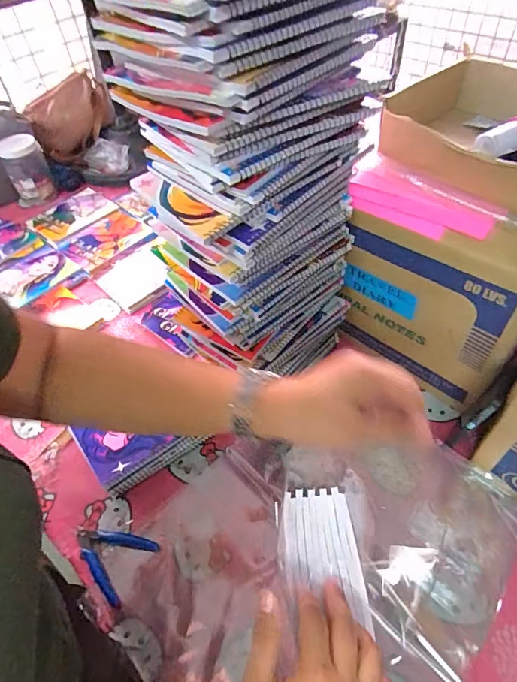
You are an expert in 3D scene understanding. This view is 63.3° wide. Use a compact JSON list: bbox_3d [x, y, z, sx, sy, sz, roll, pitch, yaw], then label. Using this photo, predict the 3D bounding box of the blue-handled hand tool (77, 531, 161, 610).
[{"bbox_3d":[-0.204,0.291,0.578,0.109,0.007,0.083,26,57,23],"label":"blue-handled hand tool"}]

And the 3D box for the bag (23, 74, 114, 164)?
[{"bbox_3d":[-0.526,-0.637,1.203,0.224,0.167,0.103,-37,57,-23],"label":"bag"}]

